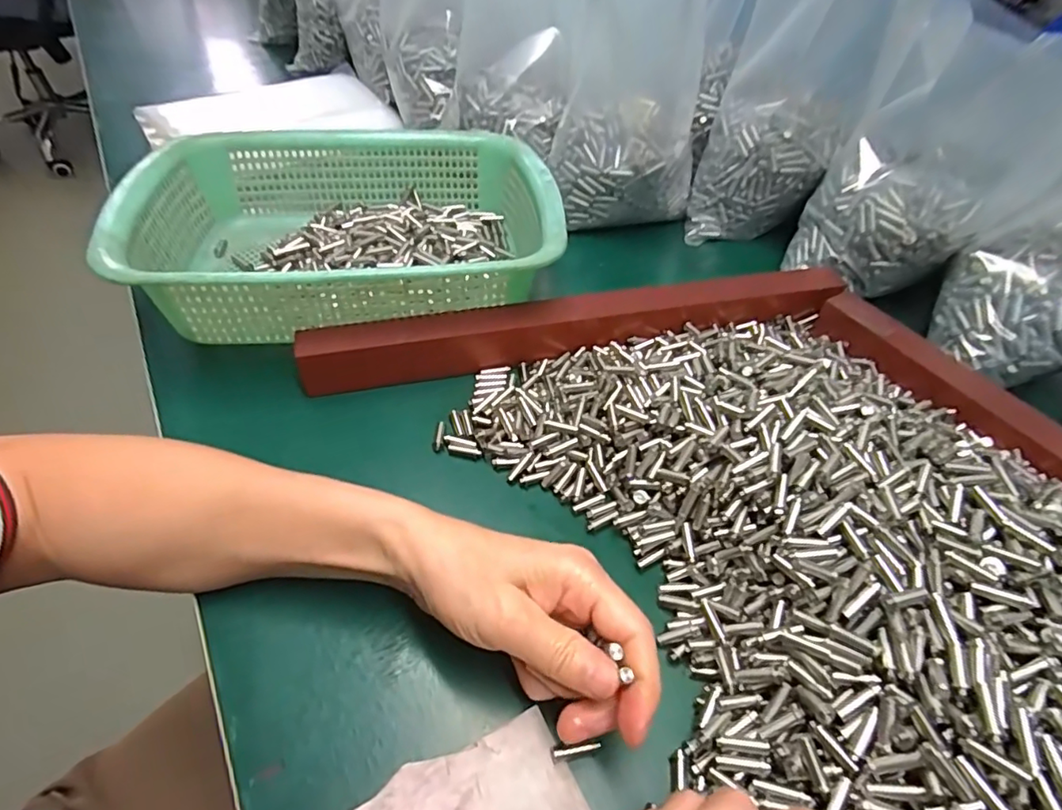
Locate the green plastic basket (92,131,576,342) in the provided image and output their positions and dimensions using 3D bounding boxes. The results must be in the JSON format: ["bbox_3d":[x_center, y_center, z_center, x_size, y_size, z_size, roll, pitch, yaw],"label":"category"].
[{"bbox_3d":[-0.131,-0.137,0.435,0.291,0.085,0.224,-8,49,-7],"label":"green plastic basket"}]

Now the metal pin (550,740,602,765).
[{"bbox_3d":[0.019,0.149,0.243,0.021,0.004,0.007,-7,49,-6],"label":"metal pin"}]

